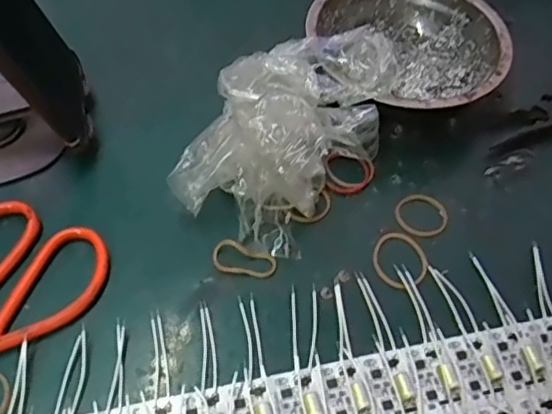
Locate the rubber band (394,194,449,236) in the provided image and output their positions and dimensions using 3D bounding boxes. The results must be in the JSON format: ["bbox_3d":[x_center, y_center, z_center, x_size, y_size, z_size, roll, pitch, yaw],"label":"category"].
[{"bbox_3d":[0.084,0.004,0.330,0.029,0.004,0.028,2,55,-2],"label":"rubber band"}]

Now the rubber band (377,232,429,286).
[{"bbox_3d":[0.069,0.027,0.313,0.031,0.004,0.031,2,55,-2],"label":"rubber band"}]

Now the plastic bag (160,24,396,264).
[{"bbox_3d":[0.009,-0.053,0.324,0.093,0.070,0.136,24,57,13],"label":"plastic bag"}]

